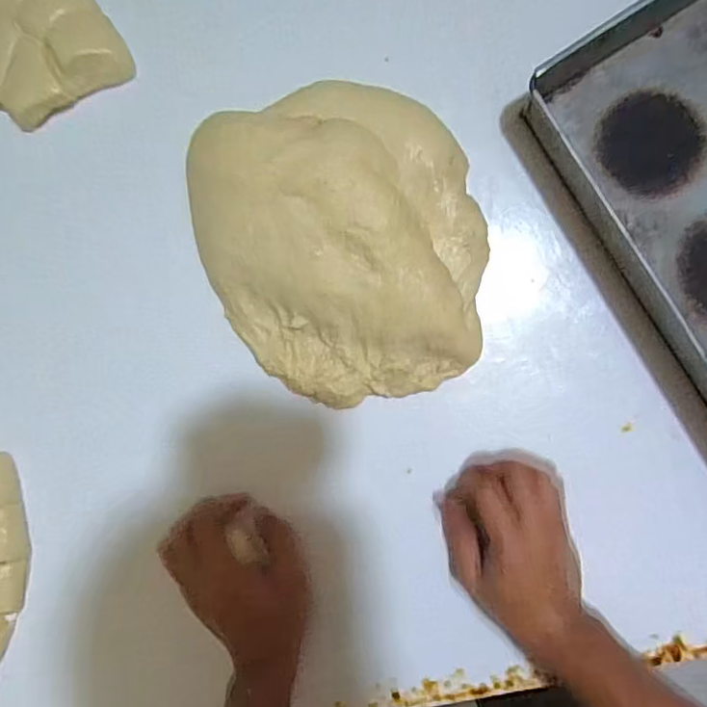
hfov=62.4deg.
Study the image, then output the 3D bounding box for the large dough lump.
[{"bbox_3d":[-0.009,-0.082,0.463,0.221,0.078,0.246,-16,90,2],"label":"large dough lump"}]

